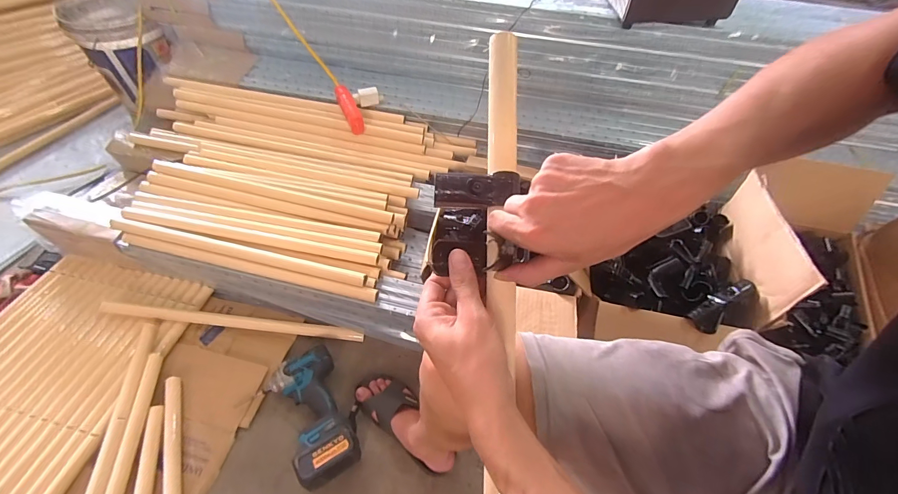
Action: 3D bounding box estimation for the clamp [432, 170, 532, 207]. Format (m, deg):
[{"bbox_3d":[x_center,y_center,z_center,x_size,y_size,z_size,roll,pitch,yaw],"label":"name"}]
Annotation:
[{"bbox_3d":[0.029,-0.053,0.356,0.085,0.024,0.029,4,49,-2],"label":"clamp"}]

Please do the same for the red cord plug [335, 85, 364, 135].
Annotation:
[{"bbox_3d":[-0.289,-0.404,1.104,0.035,0.050,0.177,-22,68,-20],"label":"red cord plug"}]

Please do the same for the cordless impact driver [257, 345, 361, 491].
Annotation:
[{"bbox_3d":[-0.273,0.327,0.771,0.128,0.074,0.251,-23,55,-23],"label":"cordless impact driver"}]

